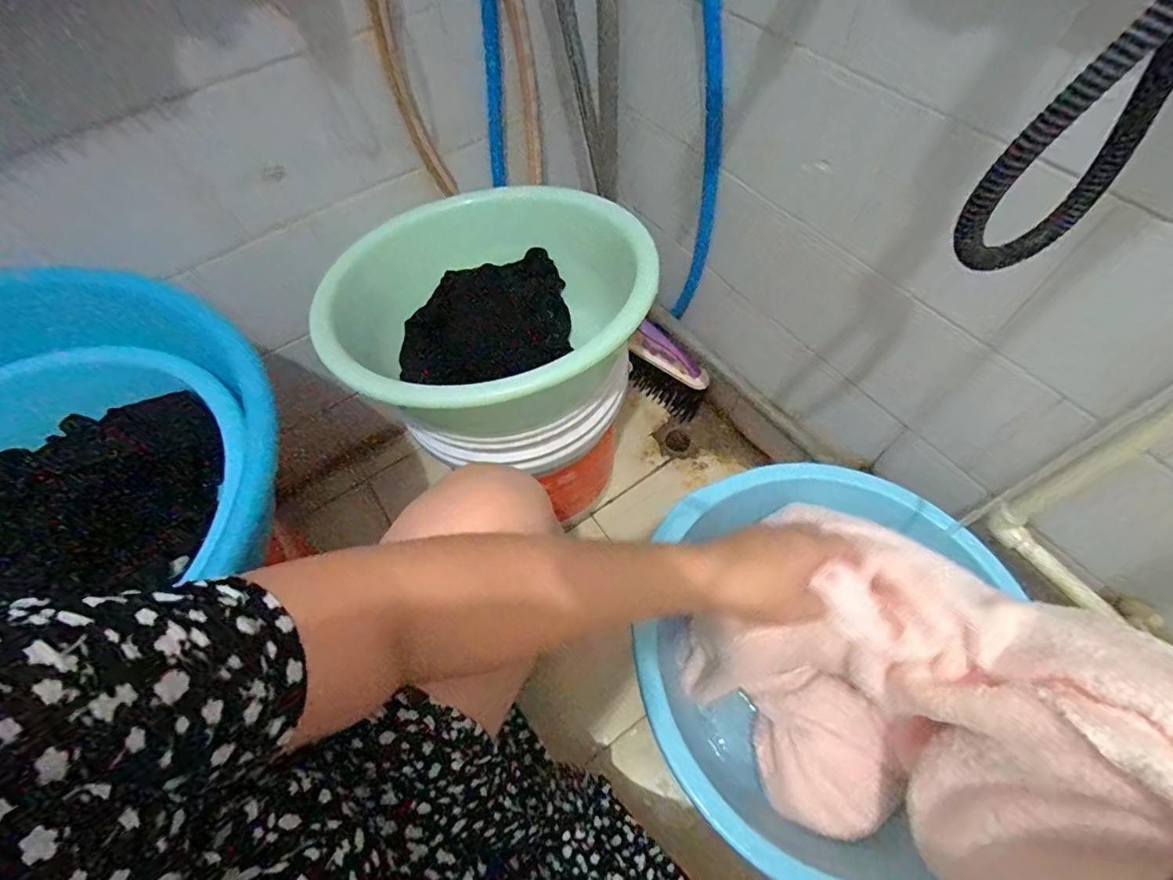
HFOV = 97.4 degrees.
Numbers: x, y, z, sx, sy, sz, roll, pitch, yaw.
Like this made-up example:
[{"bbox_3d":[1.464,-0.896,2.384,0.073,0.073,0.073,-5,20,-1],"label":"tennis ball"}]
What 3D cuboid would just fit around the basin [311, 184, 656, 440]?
[{"bbox_3d":[-0.104,-0.146,0.587,0.341,0.149,0.337,-2,59,3],"label":"basin"}]

